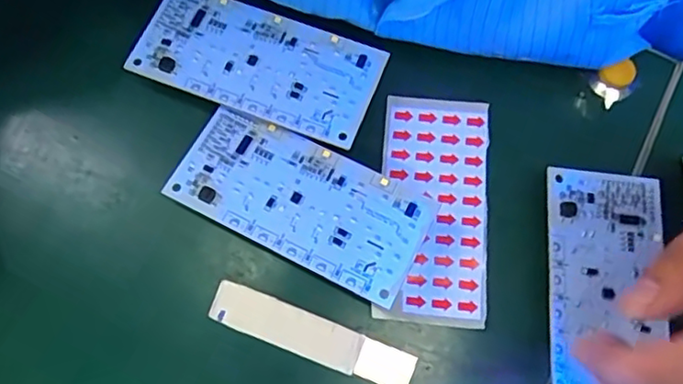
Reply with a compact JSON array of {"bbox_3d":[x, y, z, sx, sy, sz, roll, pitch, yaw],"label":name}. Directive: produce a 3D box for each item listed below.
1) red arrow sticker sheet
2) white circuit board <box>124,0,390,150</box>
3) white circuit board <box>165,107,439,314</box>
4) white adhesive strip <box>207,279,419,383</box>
[{"bbox_3d":[0.044,0.007,0.299,0.050,0.004,0.110,4,76,0],"label":"red arrow sticker sheet"},{"bbox_3d":[-0.040,-0.063,0.296,0.113,0.006,0.053,21,76,4],"label":"white circuit board"},{"bbox_3d":[-0.018,0.002,0.283,0.113,0.004,0.055,26,69,8],"label":"white circuit board"},{"bbox_3d":[-0.014,0.067,0.285,0.096,0.004,0.020,21,76,4],"label":"white adhesive strip"}]

